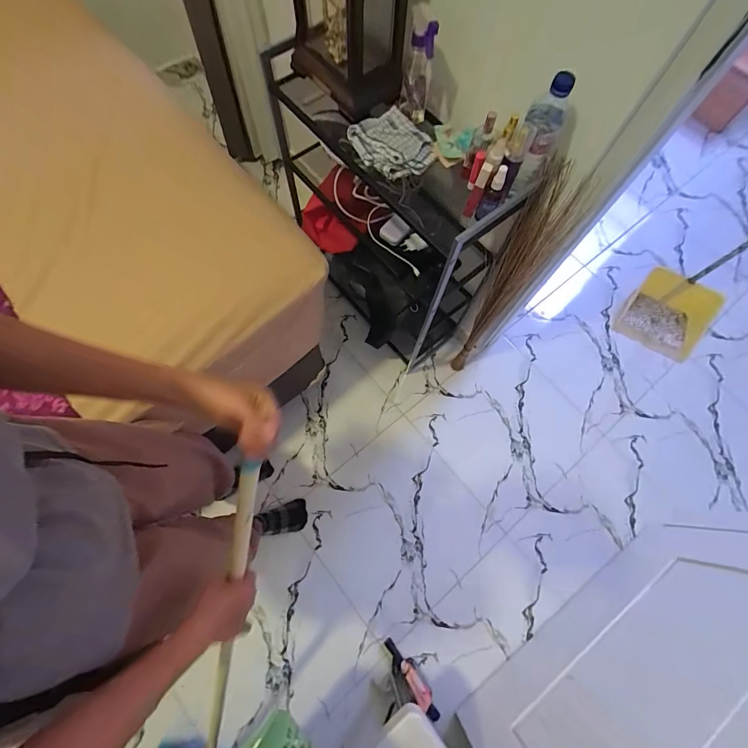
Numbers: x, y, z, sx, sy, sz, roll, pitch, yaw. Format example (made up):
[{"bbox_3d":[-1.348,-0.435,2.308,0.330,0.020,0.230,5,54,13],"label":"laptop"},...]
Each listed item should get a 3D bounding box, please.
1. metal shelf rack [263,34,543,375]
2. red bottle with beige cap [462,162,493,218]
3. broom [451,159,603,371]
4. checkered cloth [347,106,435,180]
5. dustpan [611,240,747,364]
[{"bbox_3d":[0.023,-0.404,1.063,0.248,0.688,0.608,-38,77,-14],"label":"metal shelf rack"},{"bbox_3d":[0.193,-0.342,0.693,0.023,0.121,0.015,12,71,2],"label":"red bottle with beige cap"},{"bbox_3d":[0.327,-0.205,0.977,0.101,0.696,0.126,30,73,8],"label":"broom"},{"bbox_3d":[0.041,-0.466,0.749,0.127,0.048,0.143,-32,75,-11],"label":"checkered cloth"},{"bbox_3d":[1.113,-0.312,1.086,0.279,0.705,0.247,34,74,10],"label":"dustpan"}]

